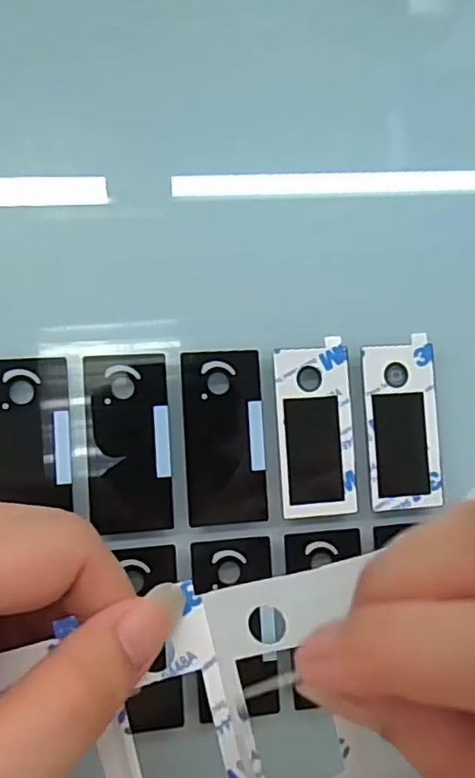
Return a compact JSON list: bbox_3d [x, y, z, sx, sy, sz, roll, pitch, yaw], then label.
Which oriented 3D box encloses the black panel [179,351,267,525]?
[{"bbox_3d":[-0.004,0.017,0.213,0.027,0.004,0.059,-3,87,-10],"label":"black panel"}]

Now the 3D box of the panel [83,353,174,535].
[{"bbox_3d":[-0.036,0.018,0.207,0.027,0.004,0.059,-3,87,-10],"label":"panel"}]

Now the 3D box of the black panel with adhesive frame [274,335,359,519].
[{"bbox_3d":[0.028,0.014,0.220,0.027,0.004,0.060,-3,87,-10],"label":"black panel with adhesive frame"}]

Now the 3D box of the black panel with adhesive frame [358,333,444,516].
[{"bbox_3d":[0.060,0.013,0.224,0.027,0.004,0.060,-3,87,-10],"label":"black panel with adhesive frame"}]

